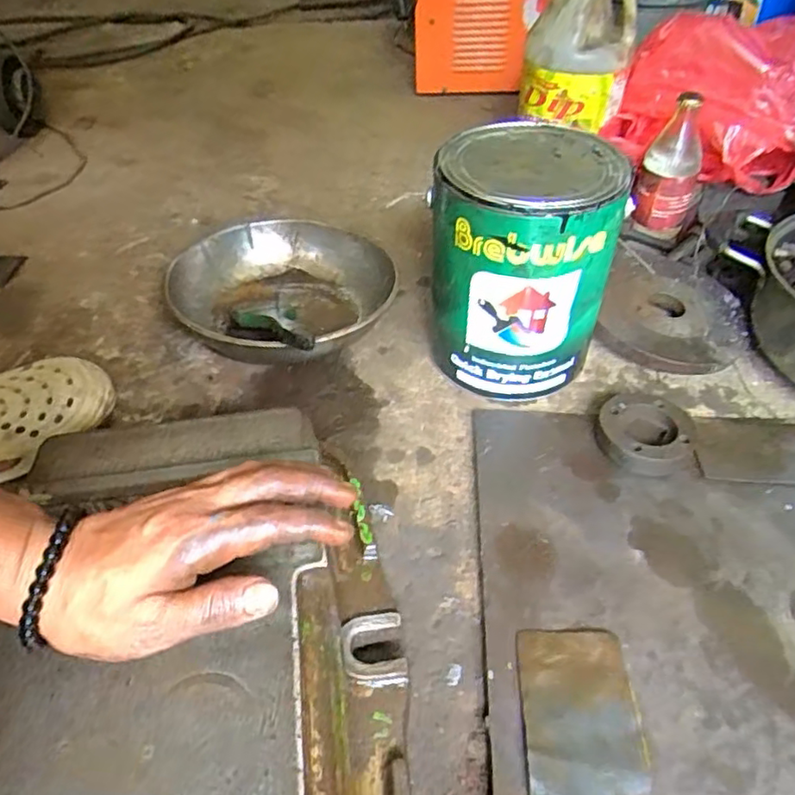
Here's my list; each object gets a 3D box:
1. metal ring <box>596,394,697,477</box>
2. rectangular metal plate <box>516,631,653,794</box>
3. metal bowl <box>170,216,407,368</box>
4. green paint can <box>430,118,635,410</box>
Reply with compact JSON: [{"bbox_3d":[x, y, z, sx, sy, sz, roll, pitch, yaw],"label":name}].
[{"bbox_3d":[0.217,0.031,0.547,0.079,0.025,0.081,0,43,0],"label":"metal ring"},{"bbox_3d":[0.114,0.200,0.387,0.072,0.005,0.115,3,43,0],"label":"rectangular metal plate"},{"bbox_3d":[-0.132,-0.113,0.692,0.245,0.080,0.242,0,43,0],"label":"metal bowl"},{"bbox_3d":[0.112,-0.117,0.584,0.150,0.208,0.151,3,45,6],"label":"green paint can"}]

